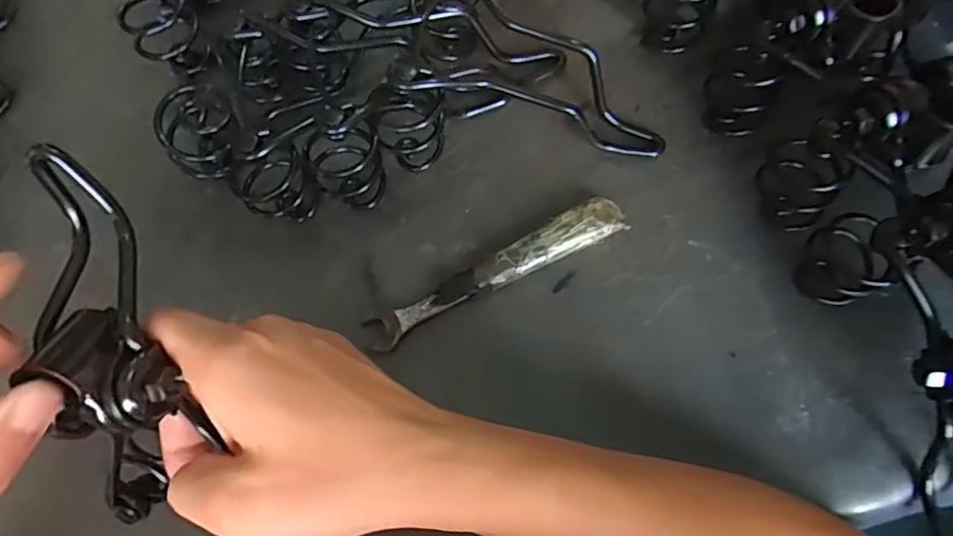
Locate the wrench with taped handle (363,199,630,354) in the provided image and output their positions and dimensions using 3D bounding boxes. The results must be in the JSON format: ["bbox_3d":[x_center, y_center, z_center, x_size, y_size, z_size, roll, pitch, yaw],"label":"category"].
[{"bbox_3d":[0.013,0.002,0.358,0.166,0.019,0.023,-26,75,-7],"label":"wrench with taped handle"}]

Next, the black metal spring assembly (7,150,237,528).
[{"bbox_3d":[-0.144,0.022,0.231,0.052,0.029,0.141,-21,78,-5],"label":"black metal spring assembly"}]

